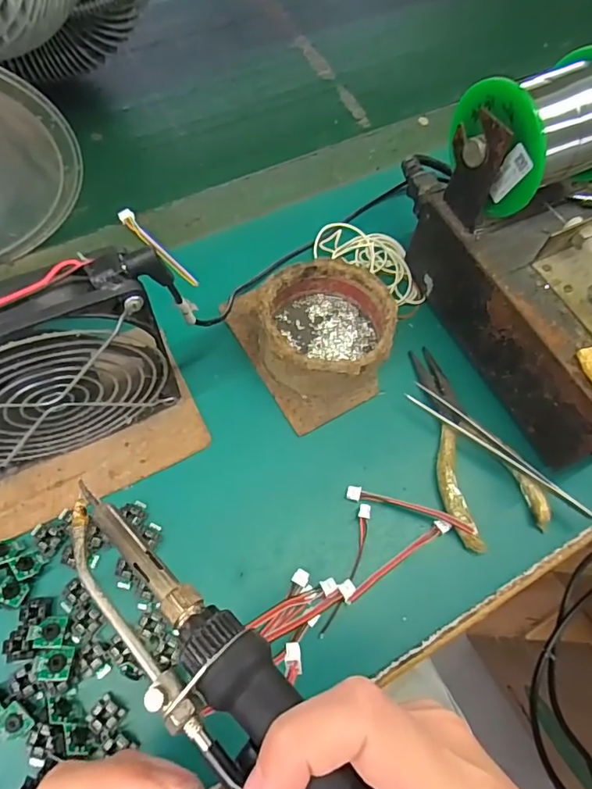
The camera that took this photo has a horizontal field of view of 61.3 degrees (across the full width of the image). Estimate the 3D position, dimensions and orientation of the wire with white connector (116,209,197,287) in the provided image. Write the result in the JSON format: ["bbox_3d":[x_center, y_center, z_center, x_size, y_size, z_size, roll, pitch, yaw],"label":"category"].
[{"bbox_3d":[-0.101,-0.107,0.364,0.011,0.007,0.085,-39,72,-19],"label":"wire with white connector"}]

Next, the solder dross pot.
[{"bbox_3d":[0.019,-0.044,0.323,0.081,0.041,0.080,2,67,-4],"label":"solder dross pot"}]

